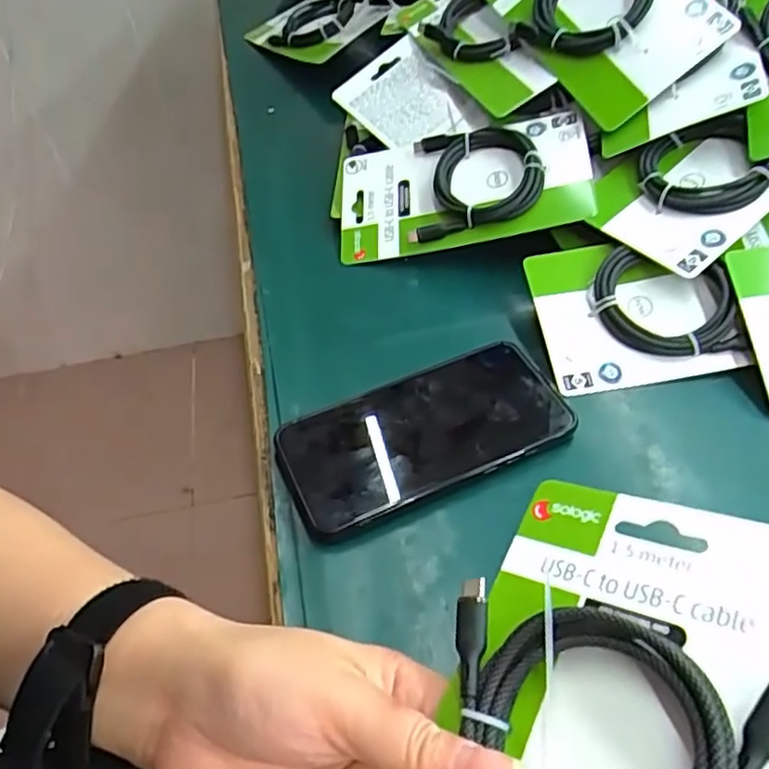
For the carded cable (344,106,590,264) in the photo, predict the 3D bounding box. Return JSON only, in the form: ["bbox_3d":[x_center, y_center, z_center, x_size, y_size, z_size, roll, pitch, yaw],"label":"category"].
[{"bbox_3d":[0.054,-0.143,0.485,0.178,0.019,0.095,-9,64,15],"label":"carded cable"}]

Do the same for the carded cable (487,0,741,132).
[{"bbox_3d":[0.149,-0.276,0.480,0.108,0.024,0.188,-33,64,20],"label":"carded cable"}]

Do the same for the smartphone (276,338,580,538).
[{"bbox_3d":[0.022,0.023,0.375,0.156,0.017,0.079,-21,51,-11],"label":"smartphone"}]

